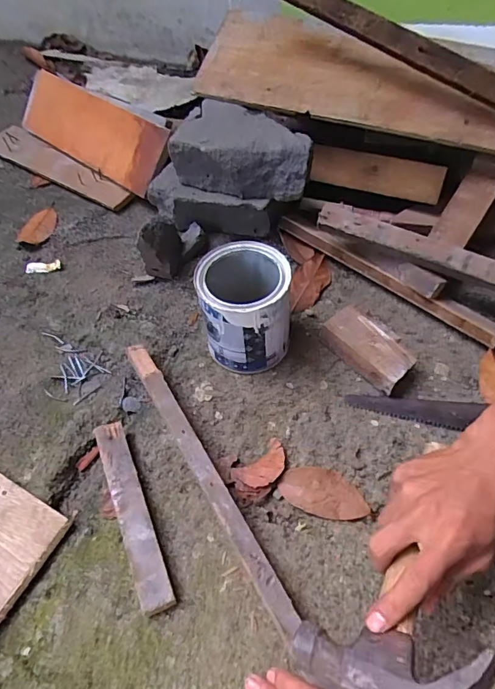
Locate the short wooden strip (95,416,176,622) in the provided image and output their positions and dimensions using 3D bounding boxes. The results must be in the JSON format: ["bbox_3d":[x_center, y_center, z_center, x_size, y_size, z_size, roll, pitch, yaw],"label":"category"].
[{"bbox_3d":[-0.123,0.176,0.493,0.033,0.026,0.206,-21,57,-12],"label":"short wooden strip"}]

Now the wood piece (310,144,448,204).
[{"bbox_3d":[0.194,-0.262,0.705,0.198,0.055,0.015,17,27,14],"label":"wood piece"}]

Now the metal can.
[{"bbox_3d":[-0.002,-0.042,0.576,0.103,0.135,0.108,-1,55,2],"label":"metal can"}]

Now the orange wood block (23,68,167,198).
[{"bbox_3d":[-0.279,-0.381,0.811,0.346,0.115,0.025,33,20,22],"label":"orange wood block"}]

